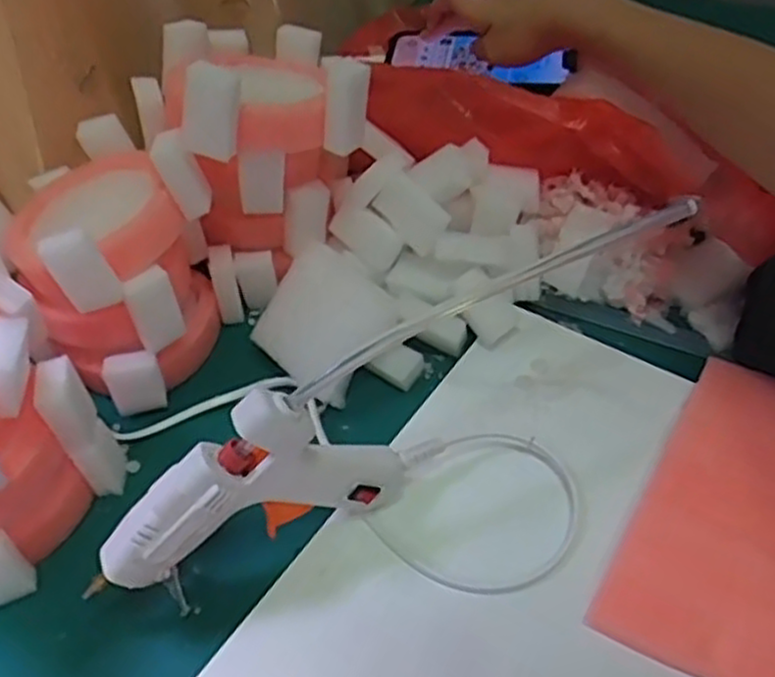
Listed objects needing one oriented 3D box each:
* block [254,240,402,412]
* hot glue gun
[{"bbox_3d":[-0.038,-0.010,0.461,0.072,0.015,0.075,33,92,4],"label":"block"},{"bbox_3d":[-0.056,0.067,0.353,0.161,0.104,0.023,-21,52,-13],"label":"hot glue gun"}]

